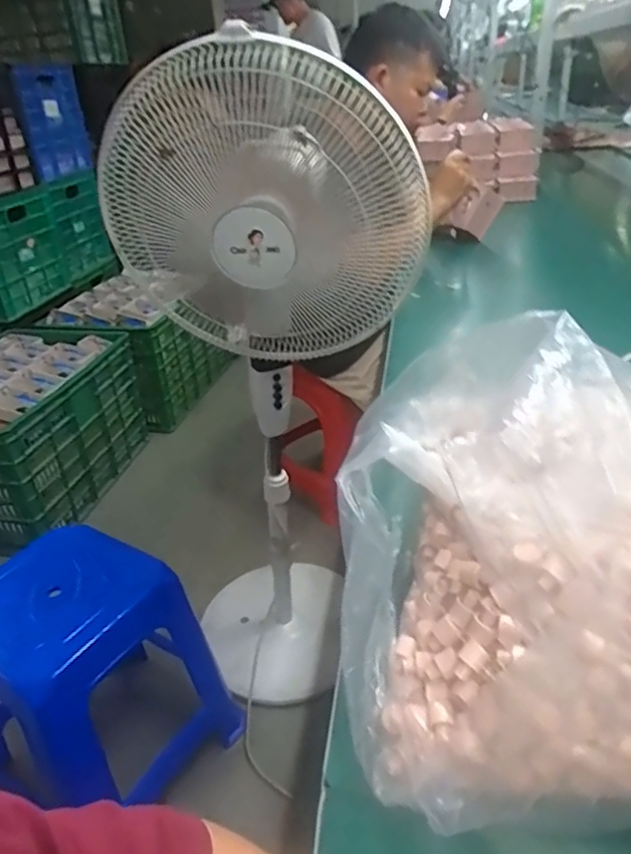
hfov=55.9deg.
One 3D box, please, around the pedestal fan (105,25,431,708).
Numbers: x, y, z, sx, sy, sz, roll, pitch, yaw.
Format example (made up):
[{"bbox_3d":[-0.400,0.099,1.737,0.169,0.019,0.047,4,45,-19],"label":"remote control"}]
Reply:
[{"bbox_3d":[-0.069,0.015,1.018,0.354,1.112,0.431,-10,31,-9],"label":"pedestal fan"}]

